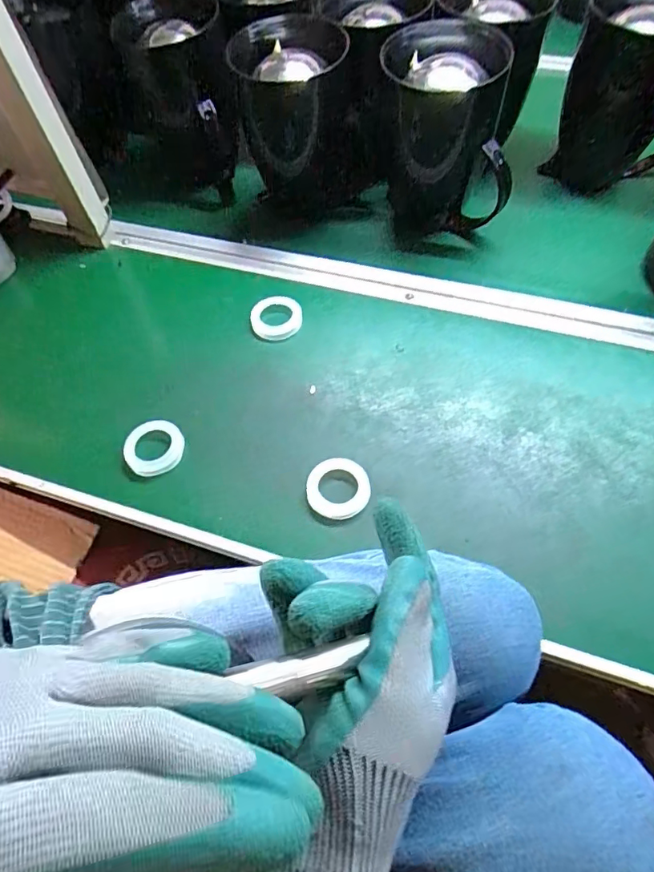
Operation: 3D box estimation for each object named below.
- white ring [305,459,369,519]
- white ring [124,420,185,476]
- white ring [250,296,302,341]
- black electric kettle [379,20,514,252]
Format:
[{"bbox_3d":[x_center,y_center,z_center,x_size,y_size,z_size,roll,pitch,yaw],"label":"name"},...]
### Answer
[{"bbox_3d":[0.010,0.049,0.496,0.058,0.015,0.058,-2,59,3],"label":"white ring"},{"bbox_3d":[-0.169,0.011,0.518,0.055,0.015,0.051,-2,59,3],"label":"white ring"},{"bbox_3d":[-0.058,-0.134,0.605,0.057,0.013,0.052,-6,58,1],"label":"white ring"},{"bbox_3d":[0.130,-0.341,0.615,0.129,0.187,0.132,-7,58,0],"label":"black electric kettle"}]

